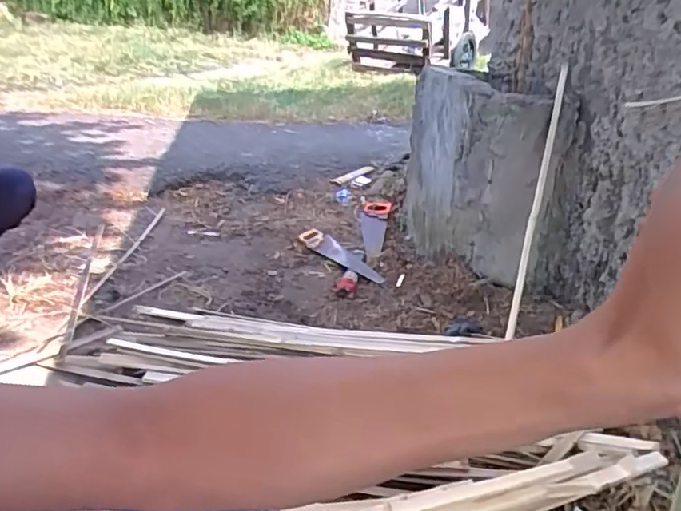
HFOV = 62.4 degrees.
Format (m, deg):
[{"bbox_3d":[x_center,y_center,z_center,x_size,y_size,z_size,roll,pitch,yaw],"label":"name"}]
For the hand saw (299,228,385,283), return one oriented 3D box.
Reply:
[{"bbox_3d":[-0.003,-0.005,1.944,0.095,0.019,0.467,-12,30,-32],"label":"hand saw"}]

